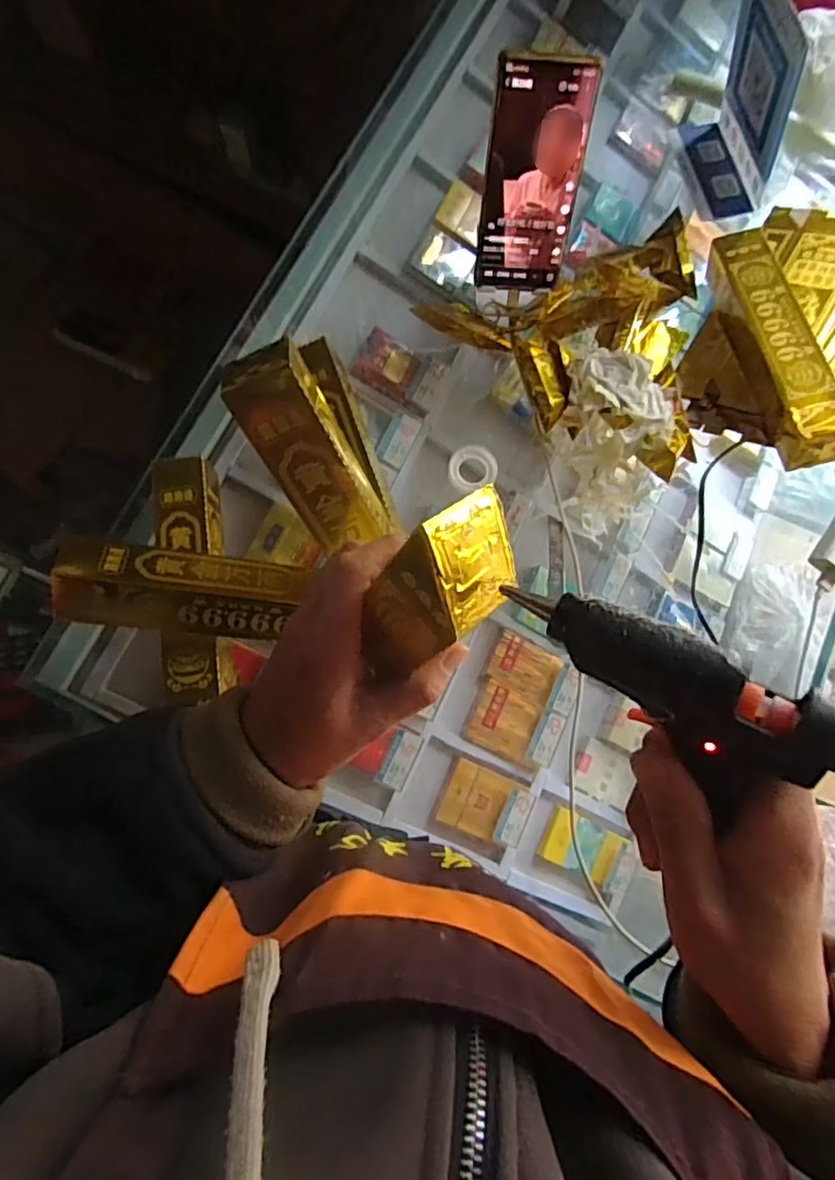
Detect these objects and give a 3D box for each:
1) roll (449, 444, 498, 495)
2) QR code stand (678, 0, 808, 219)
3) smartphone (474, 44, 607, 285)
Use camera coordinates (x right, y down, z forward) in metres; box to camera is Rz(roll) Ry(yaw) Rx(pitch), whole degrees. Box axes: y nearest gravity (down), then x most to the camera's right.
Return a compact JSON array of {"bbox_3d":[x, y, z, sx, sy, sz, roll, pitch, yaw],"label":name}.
[{"bbox_3d":[0.048,-0.107,0.523,0.044,0.007,0.040,0,77,-1],"label":"roll"},{"bbox_3d":[0.300,-0.440,0.539,0.065,0.167,0.114,-7,78,-3],"label":"QR code stand"},{"bbox_3d":[0.090,-0.316,0.467,0.073,0.154,0.009,4,46,-1],"label":"smartphone"}]

